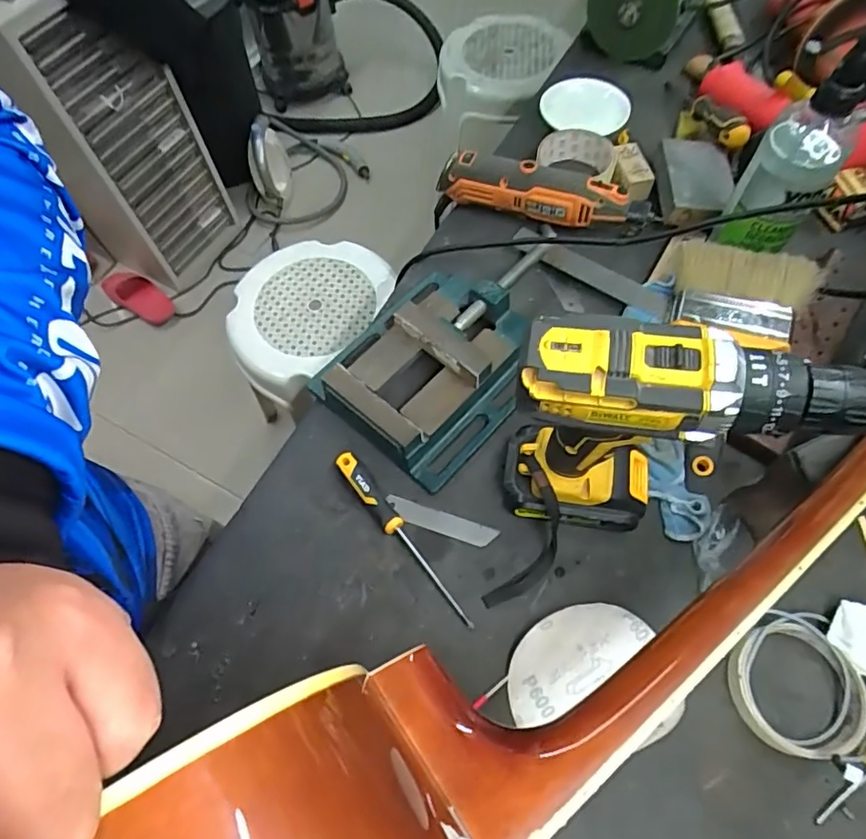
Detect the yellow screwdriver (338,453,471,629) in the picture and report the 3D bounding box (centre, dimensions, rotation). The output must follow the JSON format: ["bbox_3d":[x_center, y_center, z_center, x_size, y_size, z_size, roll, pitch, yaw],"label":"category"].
[{"bbox_3d":[-0.026,0.095,0.452,0.019,0.025,0.172,-34,66,-13],"label":"yellow screwdriver"}]

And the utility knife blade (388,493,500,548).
[{"bbox_3d":[0.005,0.087,0.471,0.096,0.006,0.019,16,70,12],"label":"utility knife blade"}]

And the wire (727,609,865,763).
[{"bbox_3d":[0.261,0.187,0.389,0.095,0.024,0.096,-1,63,3],"label":"wire"}]

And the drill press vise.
[{"bbox_3d":[0.024,-0.083,0.527,0.171,0.059,0.261,37,70,20],"label":"drill press vise"}]

